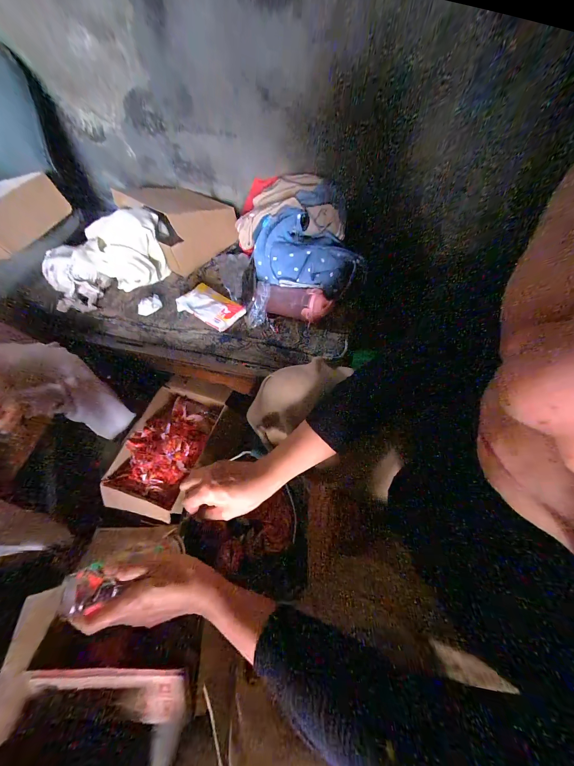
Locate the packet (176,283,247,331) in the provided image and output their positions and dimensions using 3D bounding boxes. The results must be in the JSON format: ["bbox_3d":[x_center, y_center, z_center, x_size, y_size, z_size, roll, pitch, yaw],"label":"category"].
[{"bbox_3d":[-0.220,-0.212,0.691,0.176,0.075,0.127,30,68,19],"label":"packet"}]

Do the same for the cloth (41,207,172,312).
[{"bbox_3d":[-0.528,-0.371,0.751,0.330,0.162,0.228,-18,62,-6],"label":"cloth"}]

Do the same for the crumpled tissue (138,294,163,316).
[{"bbox_3d":[-0.399,-0.226,0.736,0.041,0.034,0.075,39,71,22],"label":"crumpled tissue"}]

